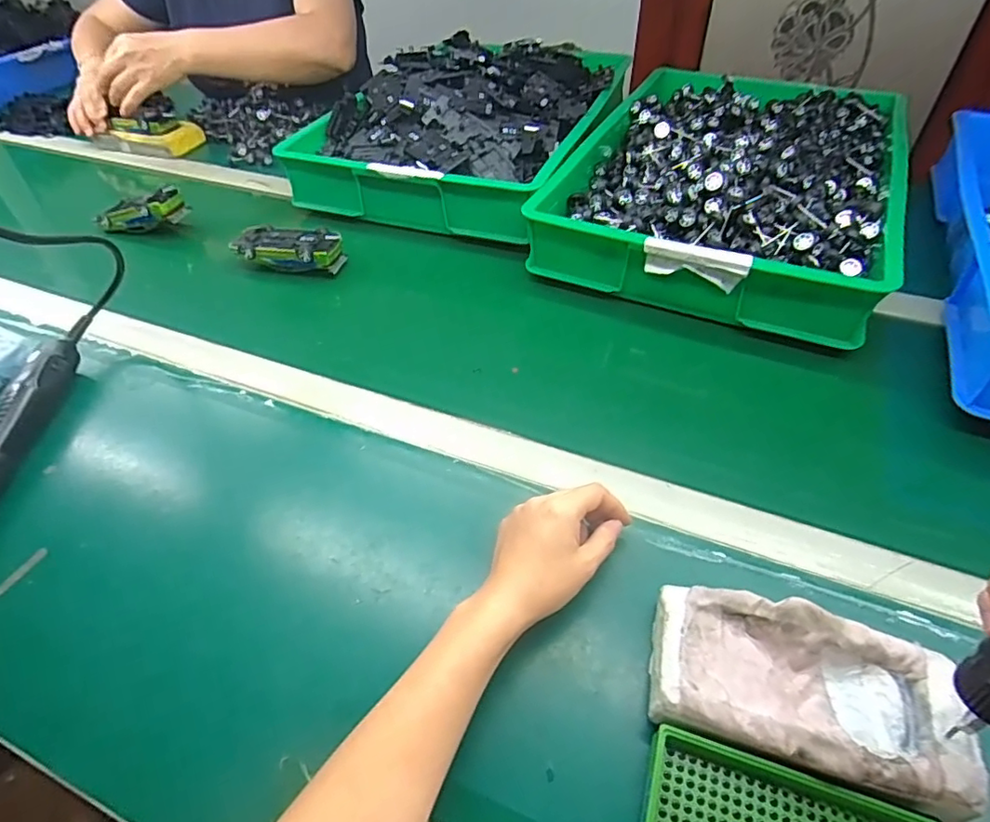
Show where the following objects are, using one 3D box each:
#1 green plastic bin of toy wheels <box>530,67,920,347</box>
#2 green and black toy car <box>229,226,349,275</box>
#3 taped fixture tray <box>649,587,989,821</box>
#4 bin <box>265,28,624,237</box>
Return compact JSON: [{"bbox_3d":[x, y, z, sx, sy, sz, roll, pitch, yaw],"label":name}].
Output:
[{"bbox_3d":[0.304,-0.301,0.736,0.360,0.116,0.532,19,50,19],"label":"green plastic bin of toy wheels"},{"bbox_3d":[-0.249,-0.195,0.690,0.126,0.033,0.054,10,47,11],"label":"green and black toy car"},{"bbox_3d":[0.174,0.164,0.334,0.162,0.044,0.088,11,48,12],"label":"taped fixture tray"},{"bbox_3d":[-0.019,-0.444,0.852,0.354,0.122,0.515,18,49,18],"label":"bin"}]

